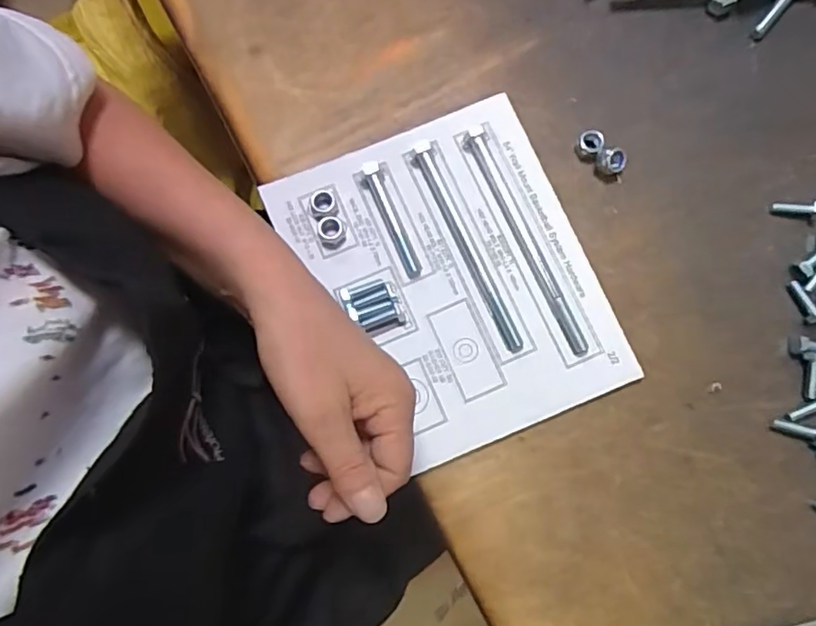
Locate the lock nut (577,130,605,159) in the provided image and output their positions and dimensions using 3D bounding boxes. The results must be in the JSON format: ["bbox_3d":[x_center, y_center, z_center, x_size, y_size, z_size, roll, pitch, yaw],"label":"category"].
[{"bbox_3d":[0.129,-0.120,0.422,0.016,0.013,0.016,0,79,1],"label":"lock nut"}]

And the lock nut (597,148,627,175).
[{"bbox_3d":[0.142,-0.105,0.416,0.019,0.019,0.013,38,82,8],"label":"lock nut"}]

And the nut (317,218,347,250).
[{"bbox_3d":[-0.052,-0.055,0.409,0.020,0.009,0.021,0,79,1],"label":"nut"}]

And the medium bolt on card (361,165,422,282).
[{"bbox_3d":[-0.012,-0.063,0.408,0.014,0.013,0.085,-21,79,-3],"label":"medium bolt on card"}]

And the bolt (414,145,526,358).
[{"bbox_3d":[0.040,-0.045,0.406,0.013,0.014,0.155,-23,79,-4],"label":"bolt"}]

